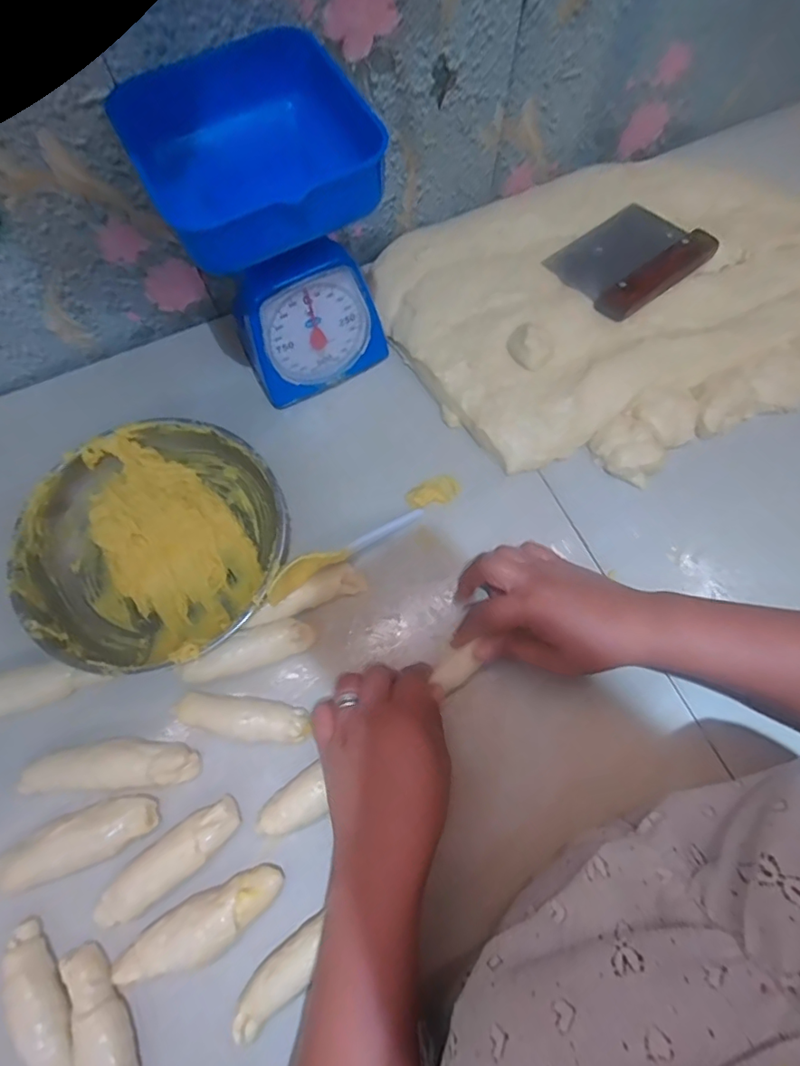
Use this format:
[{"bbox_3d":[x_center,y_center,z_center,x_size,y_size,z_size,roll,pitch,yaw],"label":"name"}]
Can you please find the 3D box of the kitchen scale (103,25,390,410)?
[{"bbox_3d":[-0.094,-0.232,0.420,0.143,0.202,0.148,-28,72,-7],"label":"kitchen scale"}]

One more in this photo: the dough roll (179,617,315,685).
[{"bbox_3d":[-0.117,0.090,0.393,0.099,0.016,0.029,-21,71,-5],"label":"dough roll"}]

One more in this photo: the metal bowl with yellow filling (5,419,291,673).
[{"bbox_3d":[-0.195,0.009,0.421,0.198,0.056,0.198,-1,71,2],"label":"metal bowl with yellow filling"}]

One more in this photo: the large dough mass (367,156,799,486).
[{"bbox_3d":[0.252,-0.230,0.504,0.512,0.032,0.360,-15,71,-3],"label":"large dough mass"}]

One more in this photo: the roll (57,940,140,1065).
[{"bbox_3d":[-0.184,0.322,0.318,0.031,0.020,0.117,-25,74,-8],"label":"roll"}]

